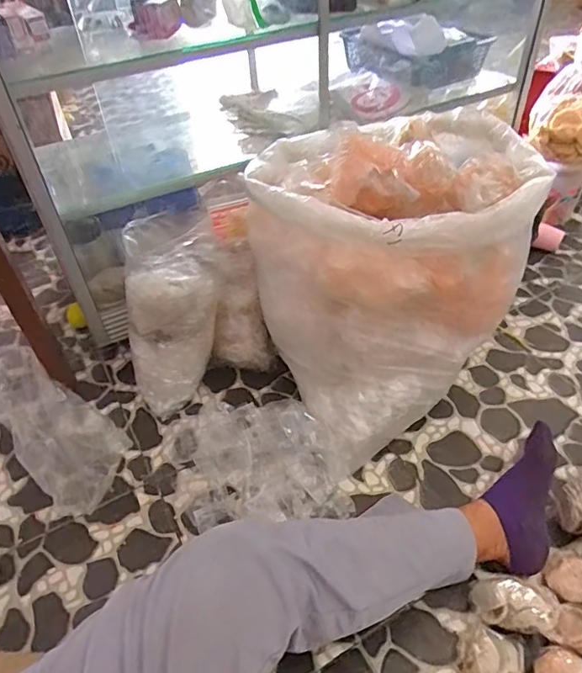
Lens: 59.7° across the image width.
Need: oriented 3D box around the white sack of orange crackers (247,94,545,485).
[{"bbox_3d":[0.183,-0.153,0.981,0.492,0.414,0.484,-19,45,-16],"label":"white sack of orange crackers"}]

